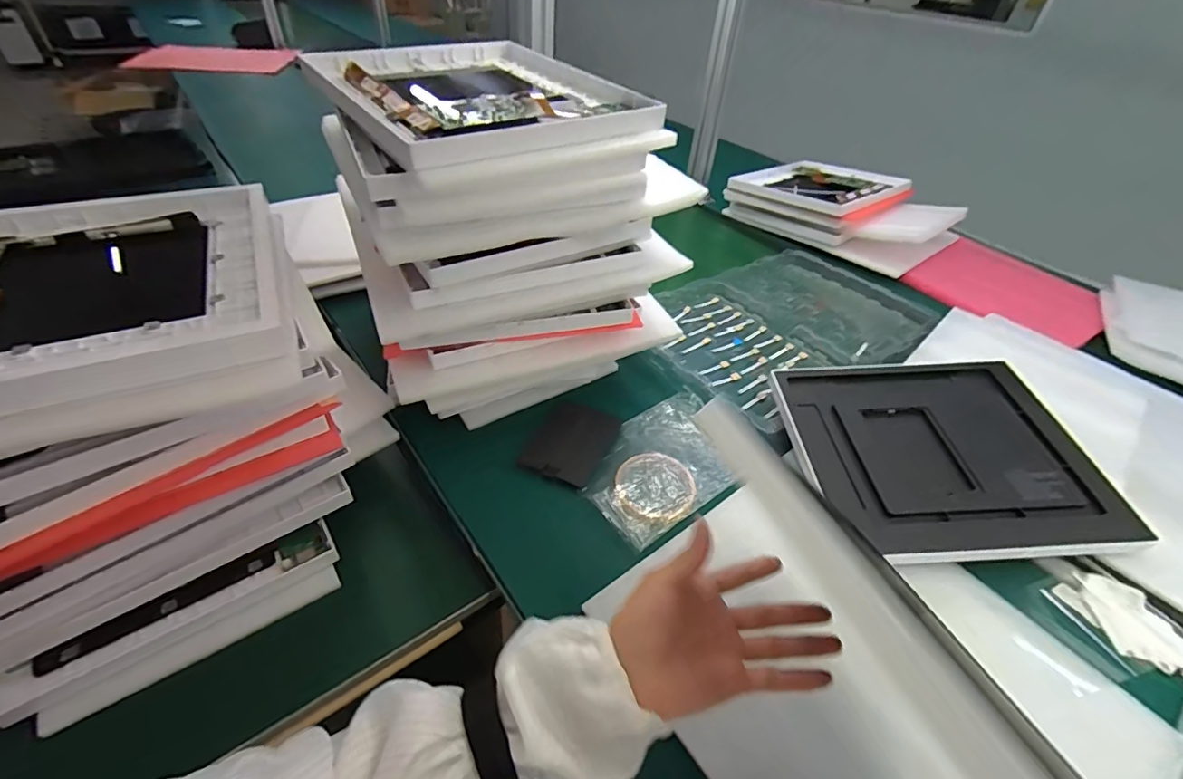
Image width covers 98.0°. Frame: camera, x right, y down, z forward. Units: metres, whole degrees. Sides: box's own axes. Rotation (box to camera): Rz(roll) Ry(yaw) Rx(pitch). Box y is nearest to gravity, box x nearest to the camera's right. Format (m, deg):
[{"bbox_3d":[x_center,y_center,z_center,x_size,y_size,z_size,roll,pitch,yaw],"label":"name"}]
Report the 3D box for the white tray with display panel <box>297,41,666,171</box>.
[{"bbox_3d":[-0.116,-0.303,0.527,0.267,0.030,0.316,-23,49,-28],"label":"white tray with display panel"}]

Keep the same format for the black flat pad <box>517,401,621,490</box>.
[{"bbox_3d":[-0.021,0.060,0.608,0.085,0.009,0.115,21,44,17],"label":"black flat pad"}]

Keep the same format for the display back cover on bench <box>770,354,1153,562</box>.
[{"bbox_3d":[0.389,0.065,0.575,0.299,0.016,0.254,-5,47,0],"label":"display back cover on bench"}]

